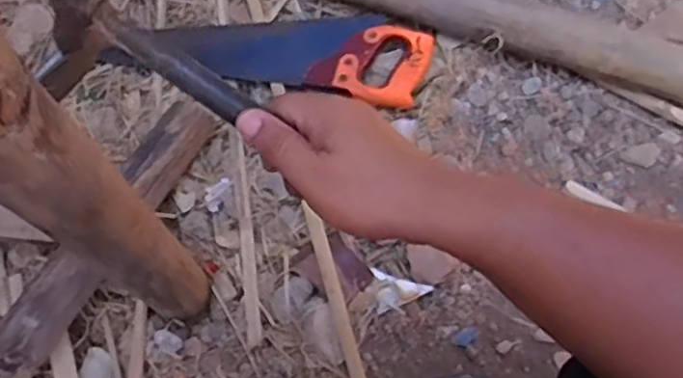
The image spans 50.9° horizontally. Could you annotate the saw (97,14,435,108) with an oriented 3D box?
[{"bbox_3d":[-0.085,-0.197,0.988,0.413,0.050,0.138,10,64,8],"label":"saw"}]

